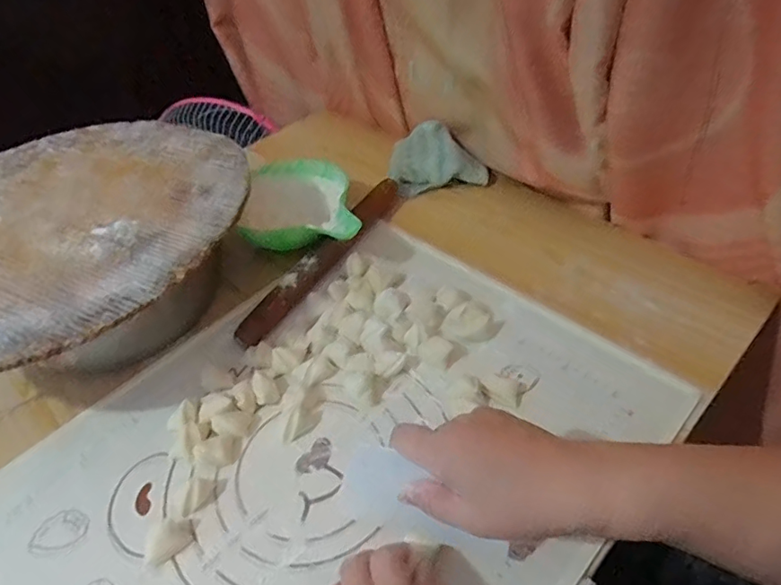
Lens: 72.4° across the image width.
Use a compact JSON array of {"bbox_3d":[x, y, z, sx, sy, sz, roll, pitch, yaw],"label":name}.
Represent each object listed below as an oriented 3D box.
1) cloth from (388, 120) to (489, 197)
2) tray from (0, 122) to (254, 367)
[{"bbox_3d":[0.060,-0.177,0.707,0.124,0.051,0.086,-7,45,-2],"label":"cloth"},{"bbox_3d":[-0.316,-0.071,0.503,0.350,0.015,0.345,-3,45,3],"label":"tray"}]

